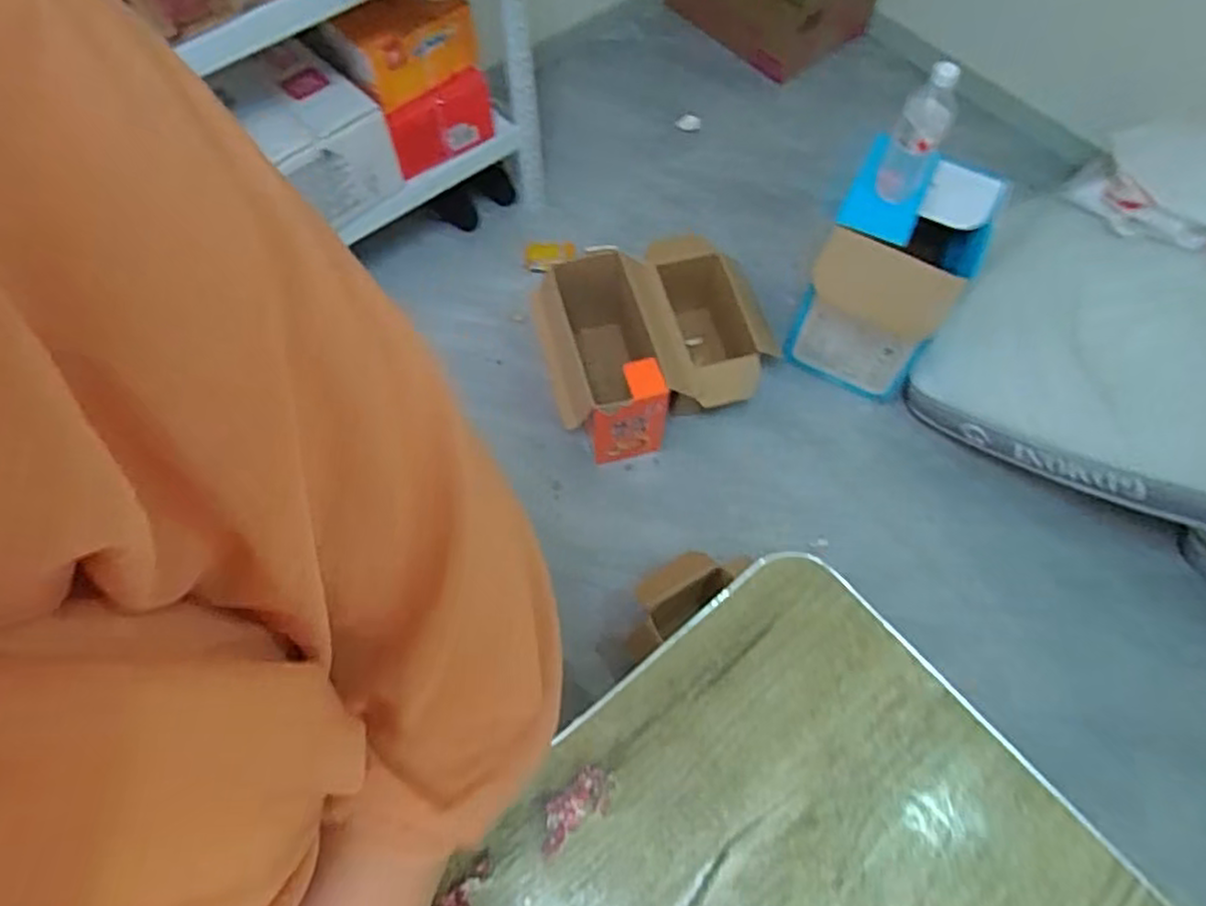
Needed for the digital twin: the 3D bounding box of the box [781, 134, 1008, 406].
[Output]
[{"bbox_3d":[0.517,-0.316,1.341,0.233,0.407,0.212,23,66,11],"label":"box"}]

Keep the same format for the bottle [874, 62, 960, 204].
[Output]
[{"bbox_3d":[0.489,-0.494,1.125,0.073,0.239,0.083,25,67,12],"label":"bottle"}]

